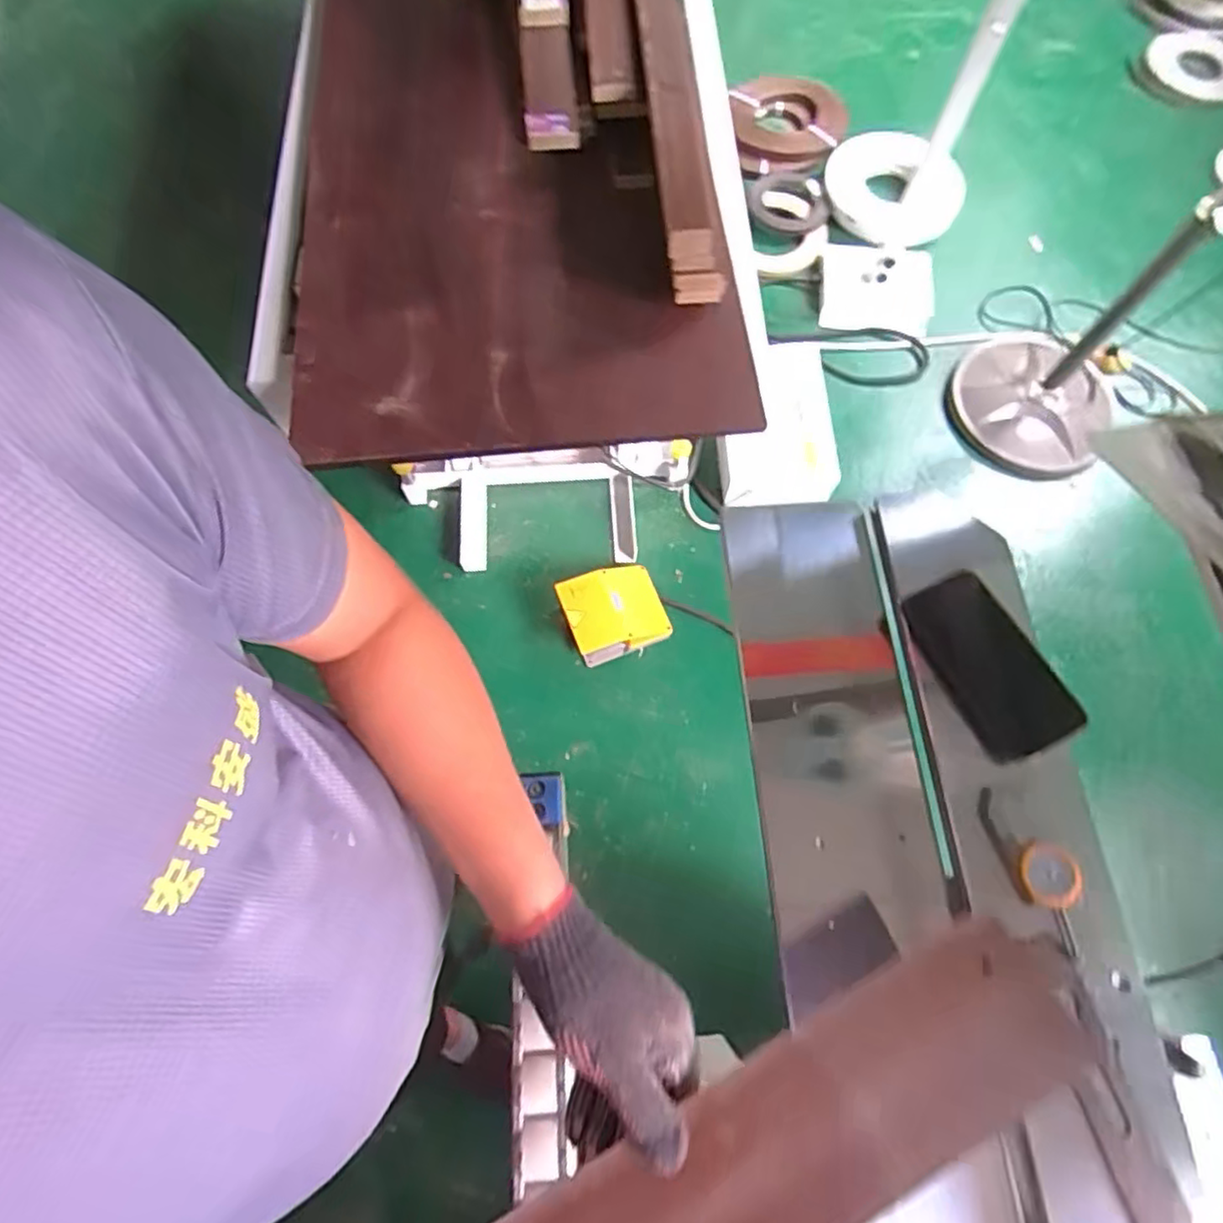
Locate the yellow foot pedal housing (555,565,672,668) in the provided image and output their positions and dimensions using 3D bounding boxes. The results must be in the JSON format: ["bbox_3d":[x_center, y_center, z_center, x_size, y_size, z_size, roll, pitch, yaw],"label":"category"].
[{"bbox_3d":[0.007,0.005,1.482,0.216,0.116,0.186,-19,72,-9],"label":"yellow foot pedal housing"}]

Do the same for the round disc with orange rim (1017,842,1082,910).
[{"bbox_3d":[0.318,0.192,0.483,0.040,0.006,0.045,-4,77,21],"label":"round disc with orange rim"}]

